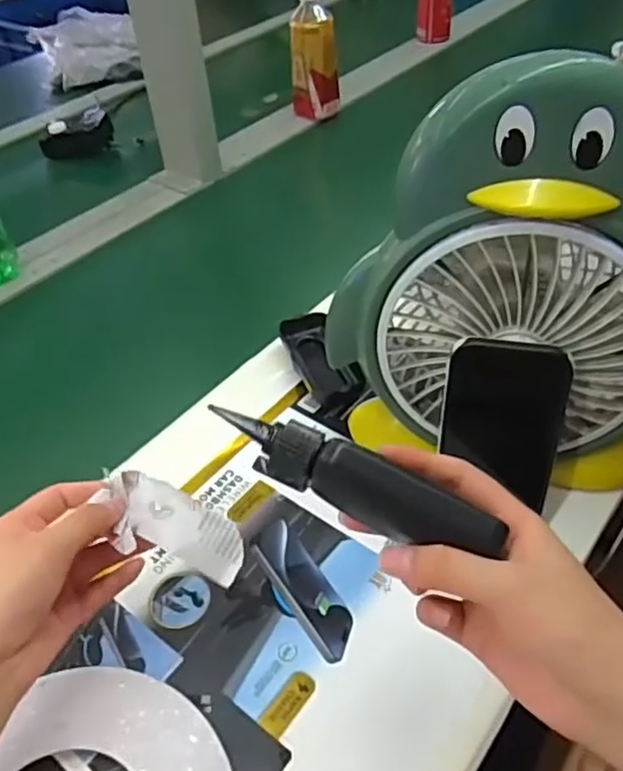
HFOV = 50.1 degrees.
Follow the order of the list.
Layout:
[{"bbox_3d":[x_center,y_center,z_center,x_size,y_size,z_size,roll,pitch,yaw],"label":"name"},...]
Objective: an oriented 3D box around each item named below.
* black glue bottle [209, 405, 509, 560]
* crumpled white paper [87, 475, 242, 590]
[{"bbox_3d":[0.018,0.042,0.304,0.137,0.031,0.022,23,49,16],"label":"black glue bottle"},{"bbox_3d":[-0.082,0.086,0.393,0.090,0.013,0.045,33,50,0],"label":"crumpled white paper"}]

